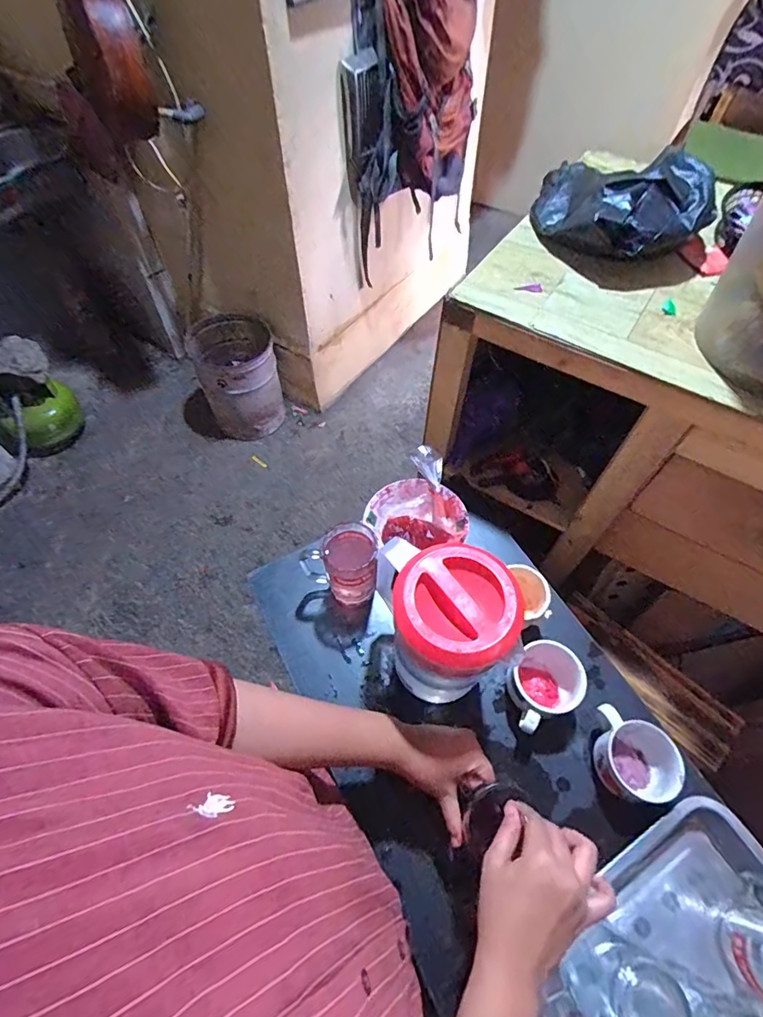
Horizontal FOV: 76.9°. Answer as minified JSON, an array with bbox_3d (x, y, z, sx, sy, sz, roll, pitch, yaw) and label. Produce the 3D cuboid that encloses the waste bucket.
[{"bbox_3d":[-0.547,-0.507,1.850,0.290,0.363,0.320,-21,59,-12],"label":"waste bucket"}]

